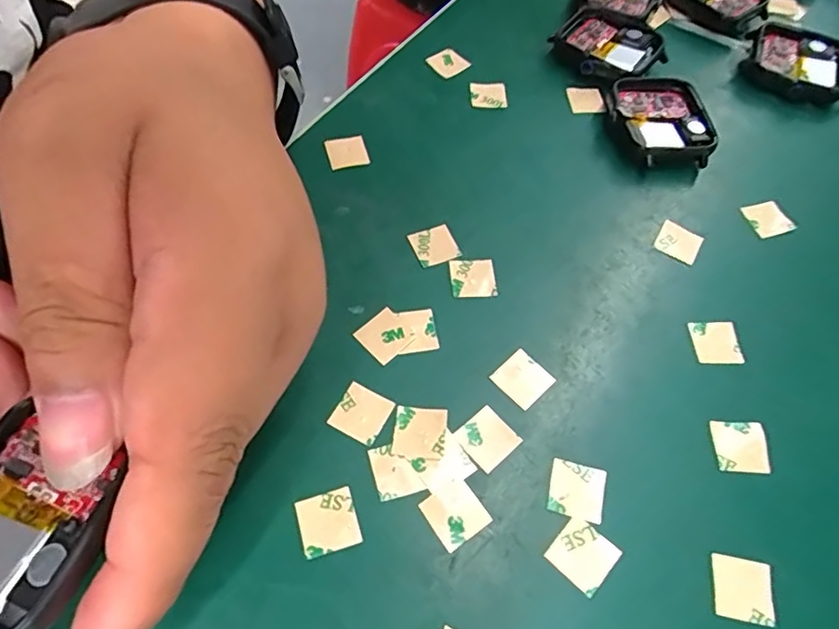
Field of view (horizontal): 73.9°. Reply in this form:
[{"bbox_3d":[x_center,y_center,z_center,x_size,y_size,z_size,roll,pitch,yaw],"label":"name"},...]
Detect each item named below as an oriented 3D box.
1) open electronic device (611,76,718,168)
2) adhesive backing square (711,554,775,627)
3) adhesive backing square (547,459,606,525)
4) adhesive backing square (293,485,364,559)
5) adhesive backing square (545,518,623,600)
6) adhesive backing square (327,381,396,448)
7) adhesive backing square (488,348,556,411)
[{"bbox_3d":[0.099,-0.079,0.233,0.036,0.014,0.044,-4,60,-6],"label":"open electronic device"},{"bbox_3d":[0.086,0.072,0.147,0.016,0.004,0.015,11,60,3],"label":"adhesive backing square"},{"bbox_3d":[0.045,0.050,0.159,0.015,0.004,0.015,14,58,8],"label":"adhesive backing square"},{"bbox_3d":[-0.025,0.057,0.152,0.015,0.004,0.015,-15,60,-11],"label":"adhesive backing square"},{"bbox_3d":[0.044,0.065,0.151,0.015,0.004,0.015,38,69,20],"label":"adhesive backing square"},{"bbox_3d":[-0.018,0.030,0.168,0.015,0.004,0.015,28,62,11],"label":"adhesive backing square"},{"bbox_3d":[0.032,0.021,0.177,0.015,0.004,0.015,-40,75,-18],"label":"adhesive backing square"}]

